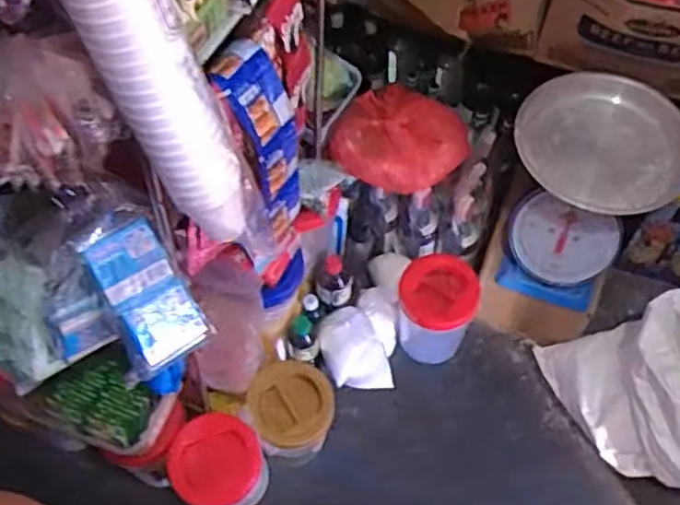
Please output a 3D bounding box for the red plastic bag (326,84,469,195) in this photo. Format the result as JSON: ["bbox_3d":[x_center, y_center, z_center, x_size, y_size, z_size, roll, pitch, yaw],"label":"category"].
[{"bbox_3d":[0.127,-0.234,1.480,0.281,0.139,0.184,10,60,7],"label":"red plastic bag"}]

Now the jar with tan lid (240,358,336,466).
[{"bbox_3d":[-0.092,0.329,1.412,0.168,0.231,0.163,0,59,1],"label":"jar with tan lid"}]

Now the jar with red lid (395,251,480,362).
[{"bbox_3d":[0.203,0.121,1.522,0.153,0.227,0.156,0,59,1],"label":"jar with red lid"}]

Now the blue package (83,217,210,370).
[{"bbox_3d":[-0.252,0.060,0.946,0.092,0.202,0.027,-30,24,-16],"label":"blue package"}]

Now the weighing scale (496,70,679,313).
[{"bbox_3d":[0.469,-0.116,1.397,0.308,0.339,0.306,0,59,1],"label":"weighing scale"}]

